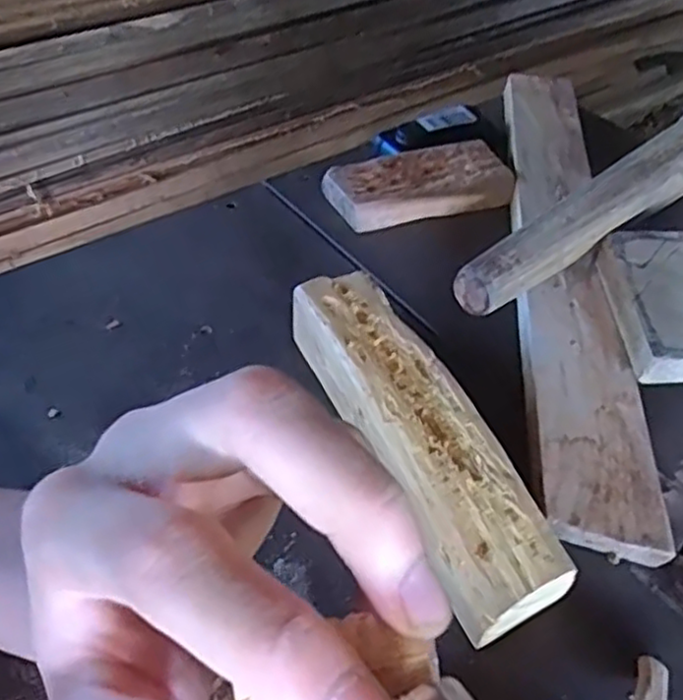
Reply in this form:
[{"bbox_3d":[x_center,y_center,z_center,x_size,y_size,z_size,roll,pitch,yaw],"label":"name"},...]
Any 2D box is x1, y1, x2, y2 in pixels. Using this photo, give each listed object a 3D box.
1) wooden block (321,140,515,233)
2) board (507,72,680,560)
[{"bbox_3d":[0.058,-0.126,0.535,0.140,0.028,0.055,-12,48,-15],"label":"wooden block"},{"bbox_3d":[0.151,-0.072,0.479,0.063,0.021,0.453,6,46,2],"label":"board"}]

